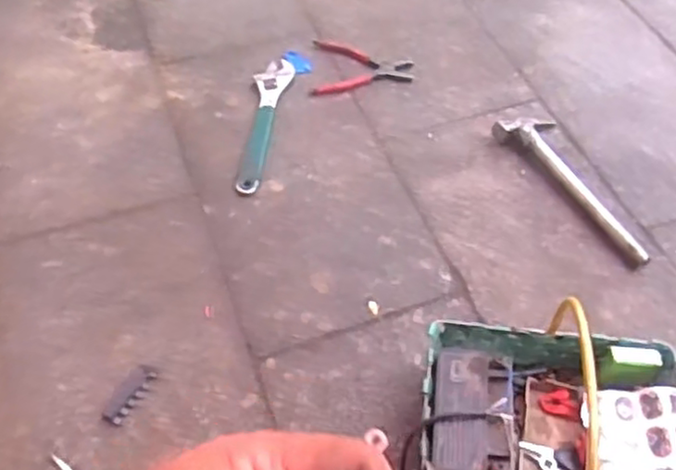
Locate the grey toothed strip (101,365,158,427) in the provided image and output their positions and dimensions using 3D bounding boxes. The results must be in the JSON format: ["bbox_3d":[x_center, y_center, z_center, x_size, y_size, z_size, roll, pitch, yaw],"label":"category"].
[{"bbox_3d":[-0.254,0.194,0.829,0.030,0.007,0.081,22,55,14],"label":"grey toothed strip"}]

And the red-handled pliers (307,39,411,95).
[{"bbox_3d":[0.045,-0.298,1.200,0.176,0.018,0.141,3,53,1],"label":"red-handled pliers"}]

